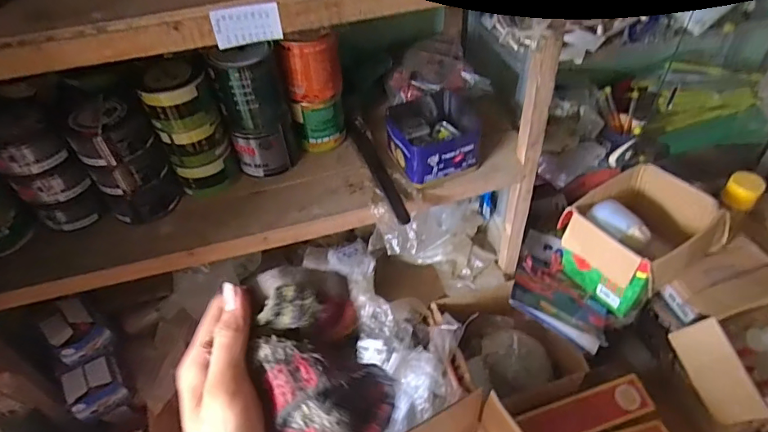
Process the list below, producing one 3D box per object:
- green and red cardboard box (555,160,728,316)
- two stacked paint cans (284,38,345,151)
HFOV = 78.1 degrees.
[{"bbox_3d":[0.540,0.051,1.021,0.240,0.197,0.241,-32,51,-25],"label":"green and red cardboard box"},{"bbox_3d":[-0.117,-0.231,0.850,0.087,0.212,0.092,-2,45,2],"label":"two stacked paint cans"}]

